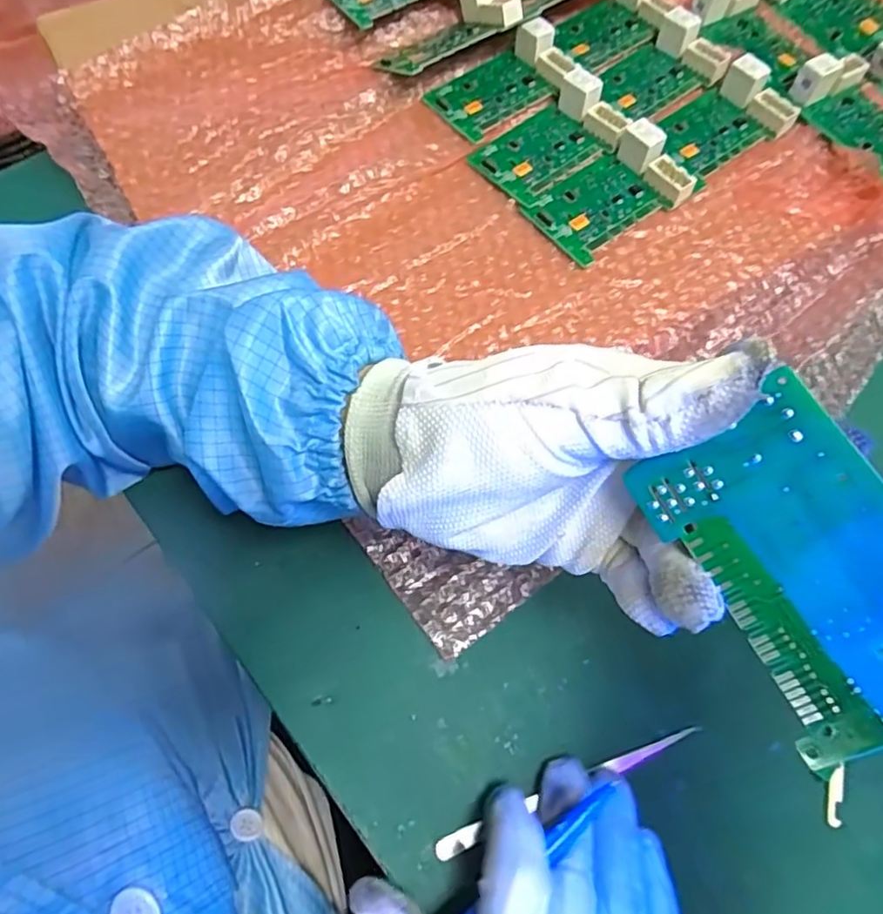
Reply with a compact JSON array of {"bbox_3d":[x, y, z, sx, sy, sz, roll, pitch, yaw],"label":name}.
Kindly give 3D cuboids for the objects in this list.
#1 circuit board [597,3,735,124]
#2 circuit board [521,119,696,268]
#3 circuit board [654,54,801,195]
[{"bbox_3d":[0.148,-0.269,0.446,0.088,0.023,0.057,-33,75,-12],"label":"circuit board"},{"bbox_3d":[0.103,-0.165,0.400,0.094,0.023,0.060,-34,76,-12],"label":"circuit board"},{"bbox_3d":[0.181,-0.219,0.427,0.100,0.024,0.060,-35,76,-12],"label":"circuit board"}]

